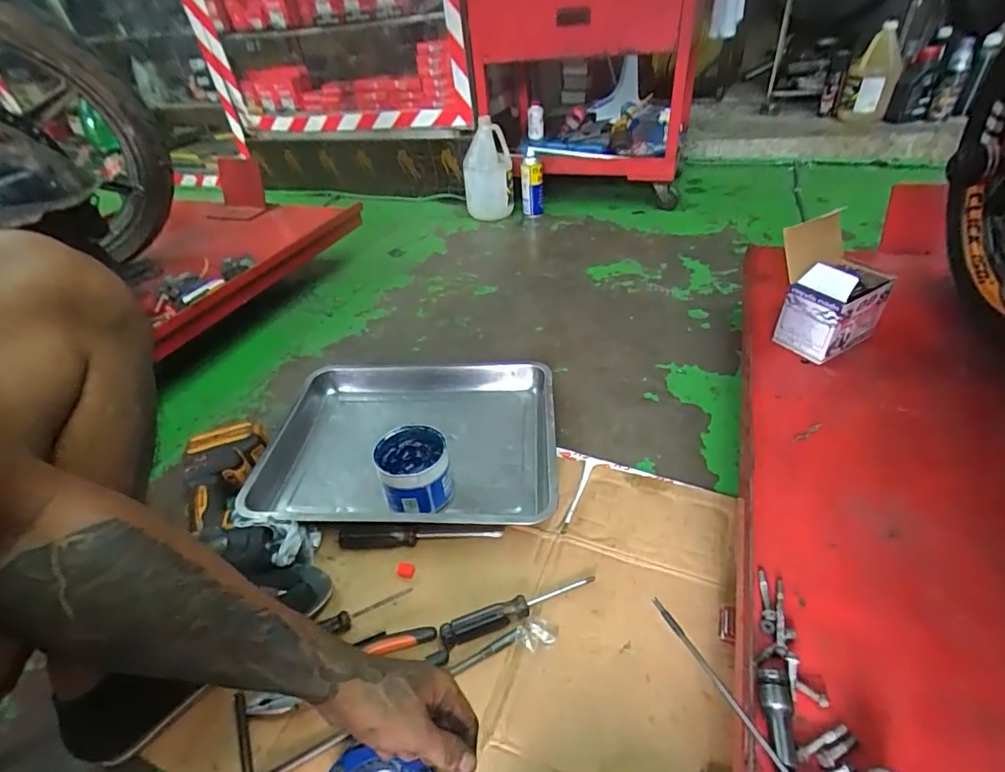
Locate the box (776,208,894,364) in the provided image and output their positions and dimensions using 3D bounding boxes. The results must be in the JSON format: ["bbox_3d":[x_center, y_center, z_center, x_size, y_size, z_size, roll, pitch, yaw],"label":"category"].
[{"bbox_3d":[0.457,-0.110,0.679,0.123,0.107,0.083,-24,42,-22],"label":"box"}]

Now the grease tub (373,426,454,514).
[{"bbox_3d":[-0.123,0.123,0.697,0.095,0.088,0.100,-3,39,3],"label":"grease tub"}]

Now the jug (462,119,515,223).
[{"bbox_3d":[-0.049,-0.674,1.555,0.153,0.263,0.119,-8,39,-3],"label":"jug"}]

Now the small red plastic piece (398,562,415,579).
[{"bbox_3d":[-0.123,0.236,0.628,0.023,0.009,0.017,6,40,15],"label":"small red plastic piece"}]

